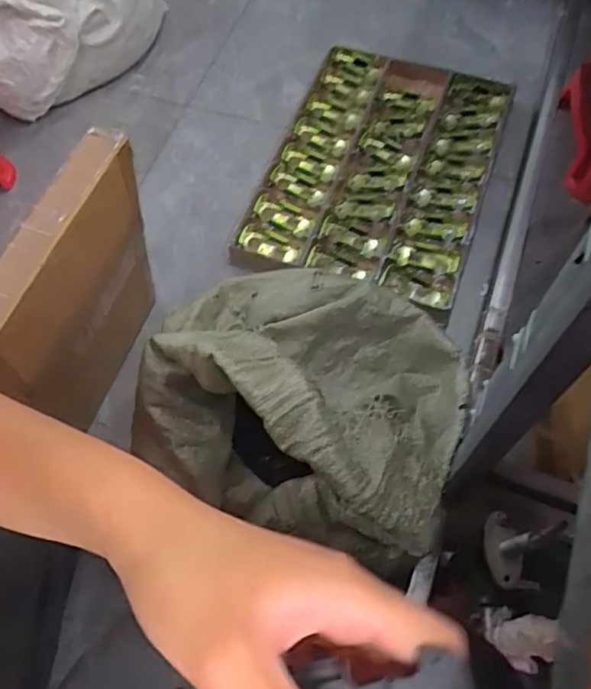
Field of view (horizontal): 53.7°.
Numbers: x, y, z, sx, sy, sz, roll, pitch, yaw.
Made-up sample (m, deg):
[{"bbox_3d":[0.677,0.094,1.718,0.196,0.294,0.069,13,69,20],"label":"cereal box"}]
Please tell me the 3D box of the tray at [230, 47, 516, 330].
[{"bbox_3d":[0.193,-0.399,1.296,0.463,0.050,0.661,18,65,12],"label":"tray"}]

